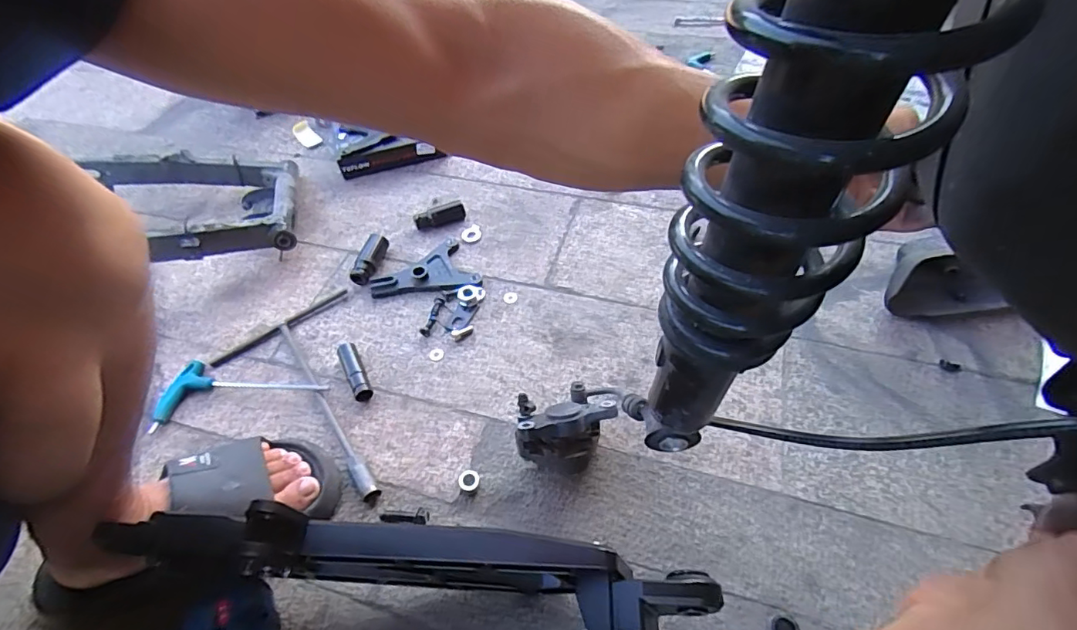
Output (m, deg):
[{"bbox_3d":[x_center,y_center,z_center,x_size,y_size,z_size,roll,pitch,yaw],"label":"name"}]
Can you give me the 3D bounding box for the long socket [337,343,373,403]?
[{"bbox_3d":[-0.217,0.068,0.605,0.019,0.020,0.081,-25,54,-15],"label":"long socket"}]

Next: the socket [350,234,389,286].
[{"bbox_3d":[-0.235,-0.077,0.717,0.028,0.029,0.081,9,52,11],"label":"socket"}]

